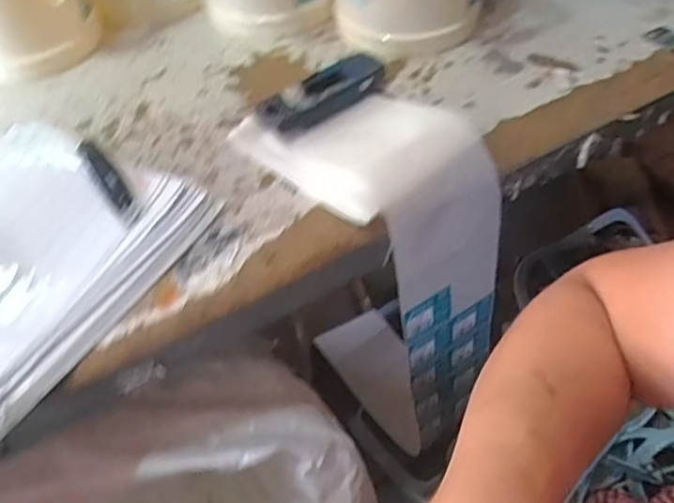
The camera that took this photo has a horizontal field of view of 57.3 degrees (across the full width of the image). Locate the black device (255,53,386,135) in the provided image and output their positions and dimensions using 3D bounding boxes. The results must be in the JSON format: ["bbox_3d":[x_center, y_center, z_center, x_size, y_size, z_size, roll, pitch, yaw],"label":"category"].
[{"bbox_3d":[-0.014,-0.147,0.576,0.131,0.030,0.053,-31,54,-22],"label":"black device"}]

